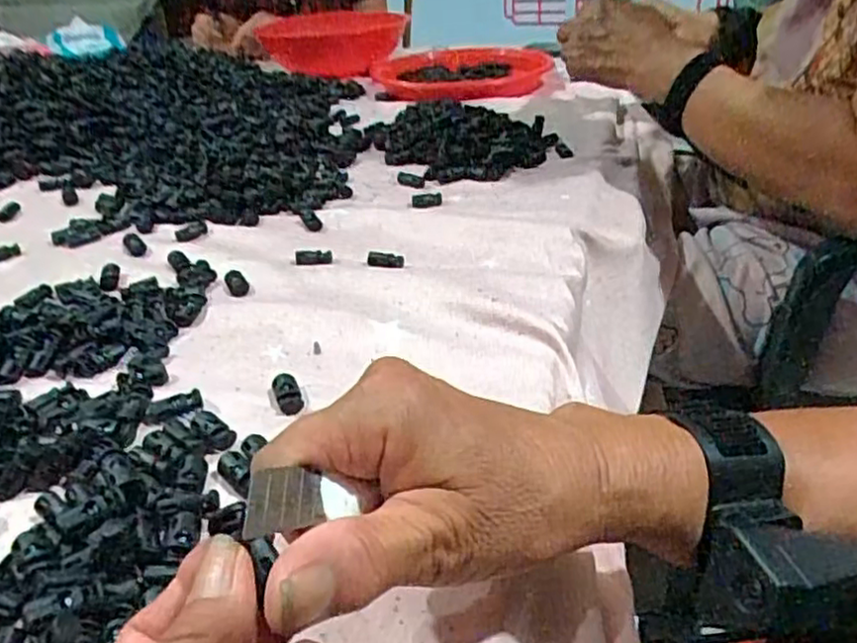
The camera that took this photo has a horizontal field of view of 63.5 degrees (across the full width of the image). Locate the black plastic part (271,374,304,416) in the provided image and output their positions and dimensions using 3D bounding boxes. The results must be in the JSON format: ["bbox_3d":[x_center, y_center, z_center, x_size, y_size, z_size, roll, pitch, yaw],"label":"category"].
[{"bbox_3d":[-0.078,0.040,0.385,0.013,0.009,0.030,-14,34,-17],"label":"black plastic part"}]

